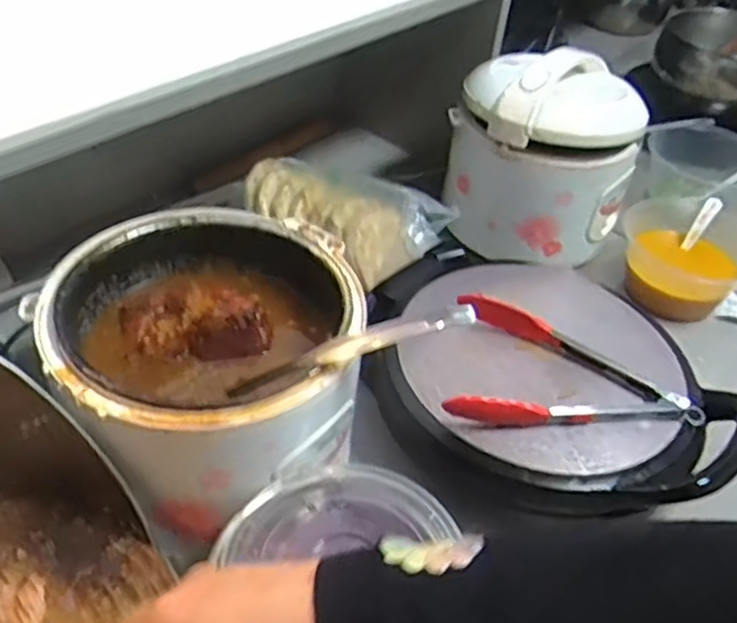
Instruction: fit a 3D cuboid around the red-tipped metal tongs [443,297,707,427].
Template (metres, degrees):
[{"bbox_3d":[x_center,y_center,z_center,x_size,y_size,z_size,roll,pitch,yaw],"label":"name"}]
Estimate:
[{"bbox_3d":[0.195,0.058,0.714,0.236,0.041,0.154,8,43,1],"label":"red-tipped metal tongs"}]

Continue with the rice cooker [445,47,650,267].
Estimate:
[{"bbox_3d":[0.220,-0.199,0.962,0.225,0.229,0.205,17,44,11],"label":"rice cooker"}]

